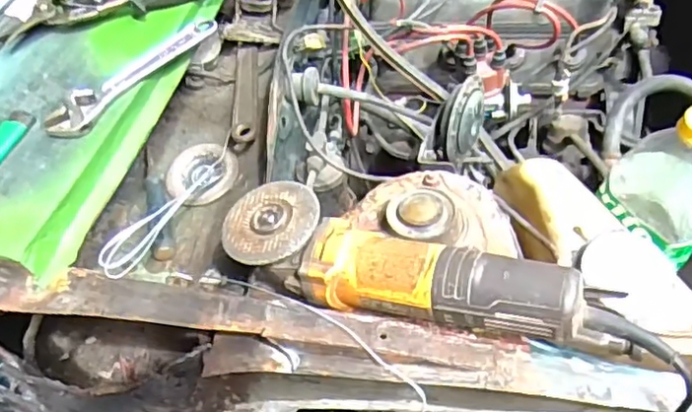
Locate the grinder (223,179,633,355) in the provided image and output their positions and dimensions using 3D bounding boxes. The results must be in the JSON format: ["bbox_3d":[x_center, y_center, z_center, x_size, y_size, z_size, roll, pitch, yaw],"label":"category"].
[{"bbox_3d":[0.047,0.055,0.484,0.310,0.067,0.070,18,55,19],"label":"grinder"}]

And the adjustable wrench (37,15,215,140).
[{"bbox_3d":[-0.203,-0.132,0.620,0.036,0.022,0.205,30,60,26],"label":"adjustable wrench"}]

